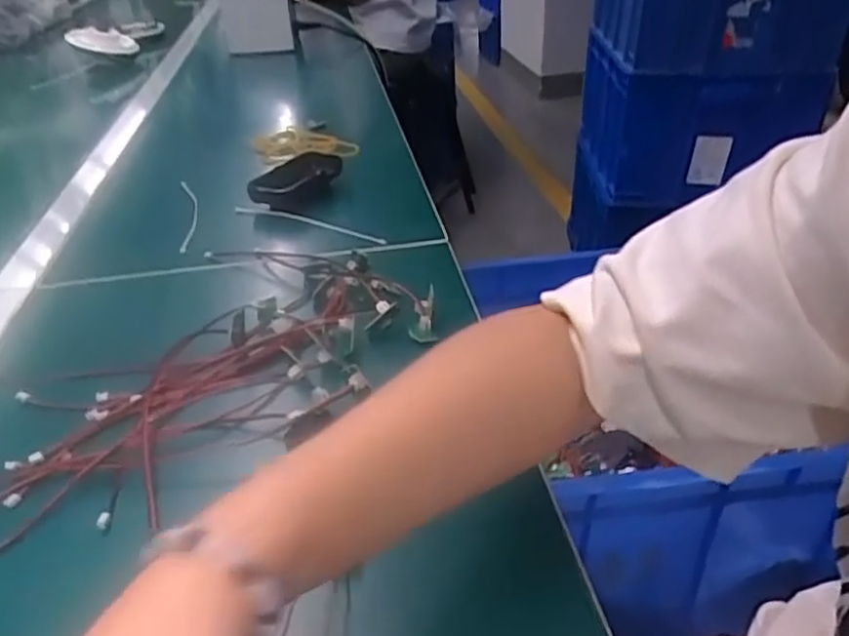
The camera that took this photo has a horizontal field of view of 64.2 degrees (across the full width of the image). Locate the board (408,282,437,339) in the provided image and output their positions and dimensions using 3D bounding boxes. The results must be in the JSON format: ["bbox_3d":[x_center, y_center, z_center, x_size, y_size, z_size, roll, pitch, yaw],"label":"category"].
[{"bbox_3d":[0.000,-0.003,0.484,0.020,0.015,0.041,6,74,13],"label":"board"}]

